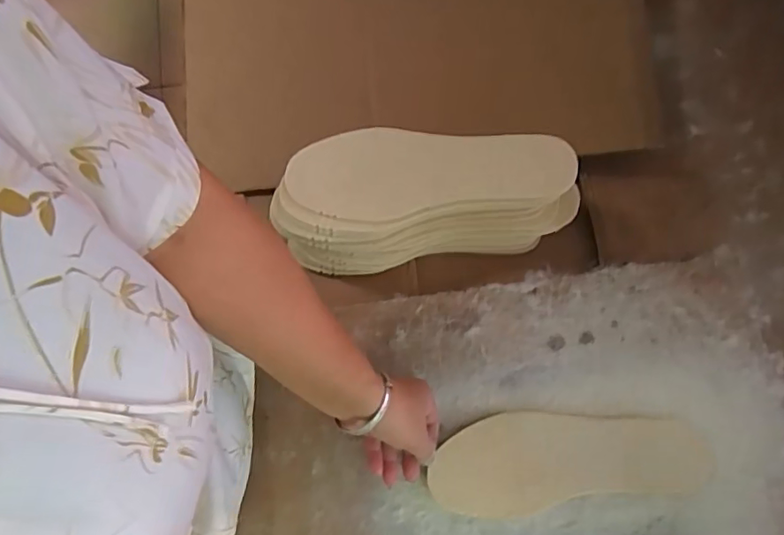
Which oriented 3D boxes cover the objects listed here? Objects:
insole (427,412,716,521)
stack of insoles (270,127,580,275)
[{"bbox_3d":[0.171,0.186,0.522,0.264,0.009,0.089,-5,75,0],"label":"insole"},{"bbox_3d":[0.033,-0.066,0.545,0.289,0.100,0.121,-2,74,-2],"label":"stack of insoles"}]

